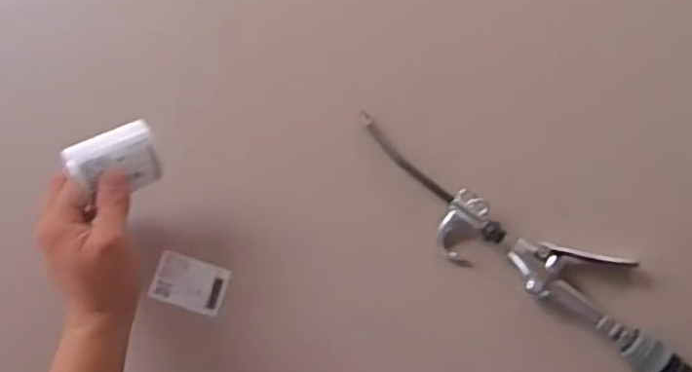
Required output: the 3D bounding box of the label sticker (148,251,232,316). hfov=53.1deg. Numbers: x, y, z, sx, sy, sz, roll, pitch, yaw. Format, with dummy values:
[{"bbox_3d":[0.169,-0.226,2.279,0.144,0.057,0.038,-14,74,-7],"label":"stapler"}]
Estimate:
[{"bbox_3d":[-0.129,0.081,0.575,0.059,0.005,0.040,16,84,1],"label":"label sticker"}]

